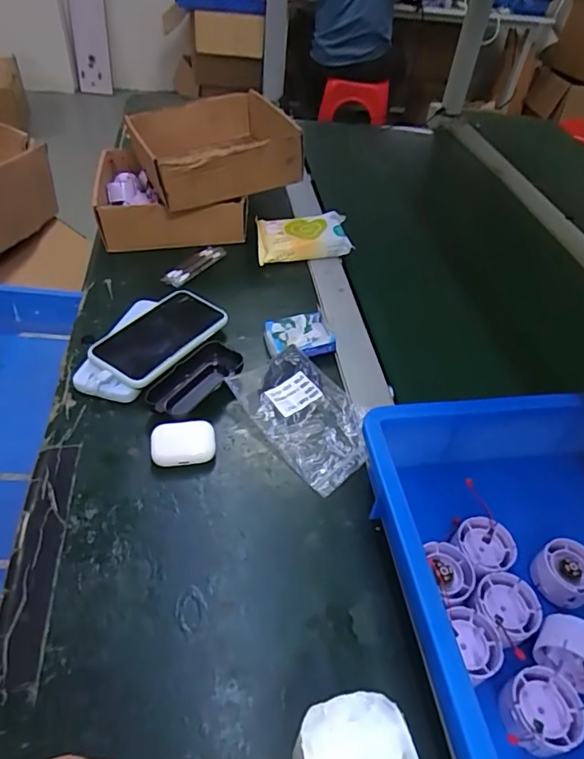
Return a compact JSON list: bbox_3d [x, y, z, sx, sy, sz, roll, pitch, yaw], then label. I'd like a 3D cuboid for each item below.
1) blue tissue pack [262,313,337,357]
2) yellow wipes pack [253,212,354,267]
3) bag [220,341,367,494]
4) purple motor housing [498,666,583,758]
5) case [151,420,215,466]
[{"bbox_3d":[0.008,-0.053,0.593,0.076,0.019,0.053,-8,47,-16],"label":"blue tissue pack"},{"bbox_3d":[0.016,-0.211,0.742,0.138,0.047,0.083,-2,42,-11],"label":"yellow wipes pack"},{"bbox_3d":[0.017,0.035,0.522,0.101,0.032,0.150,-29,55,-32],"label":"bag"},{"bbox_3d":[0.164,0.222,0.337,0.053,0.023,0.045,-11,48,-19],"label":"purple motor housing"},{"bbox_3d":[-0.103,0.061,0.479,0.059,0.023,0.038,0,45,-8],"label":"case"}]

